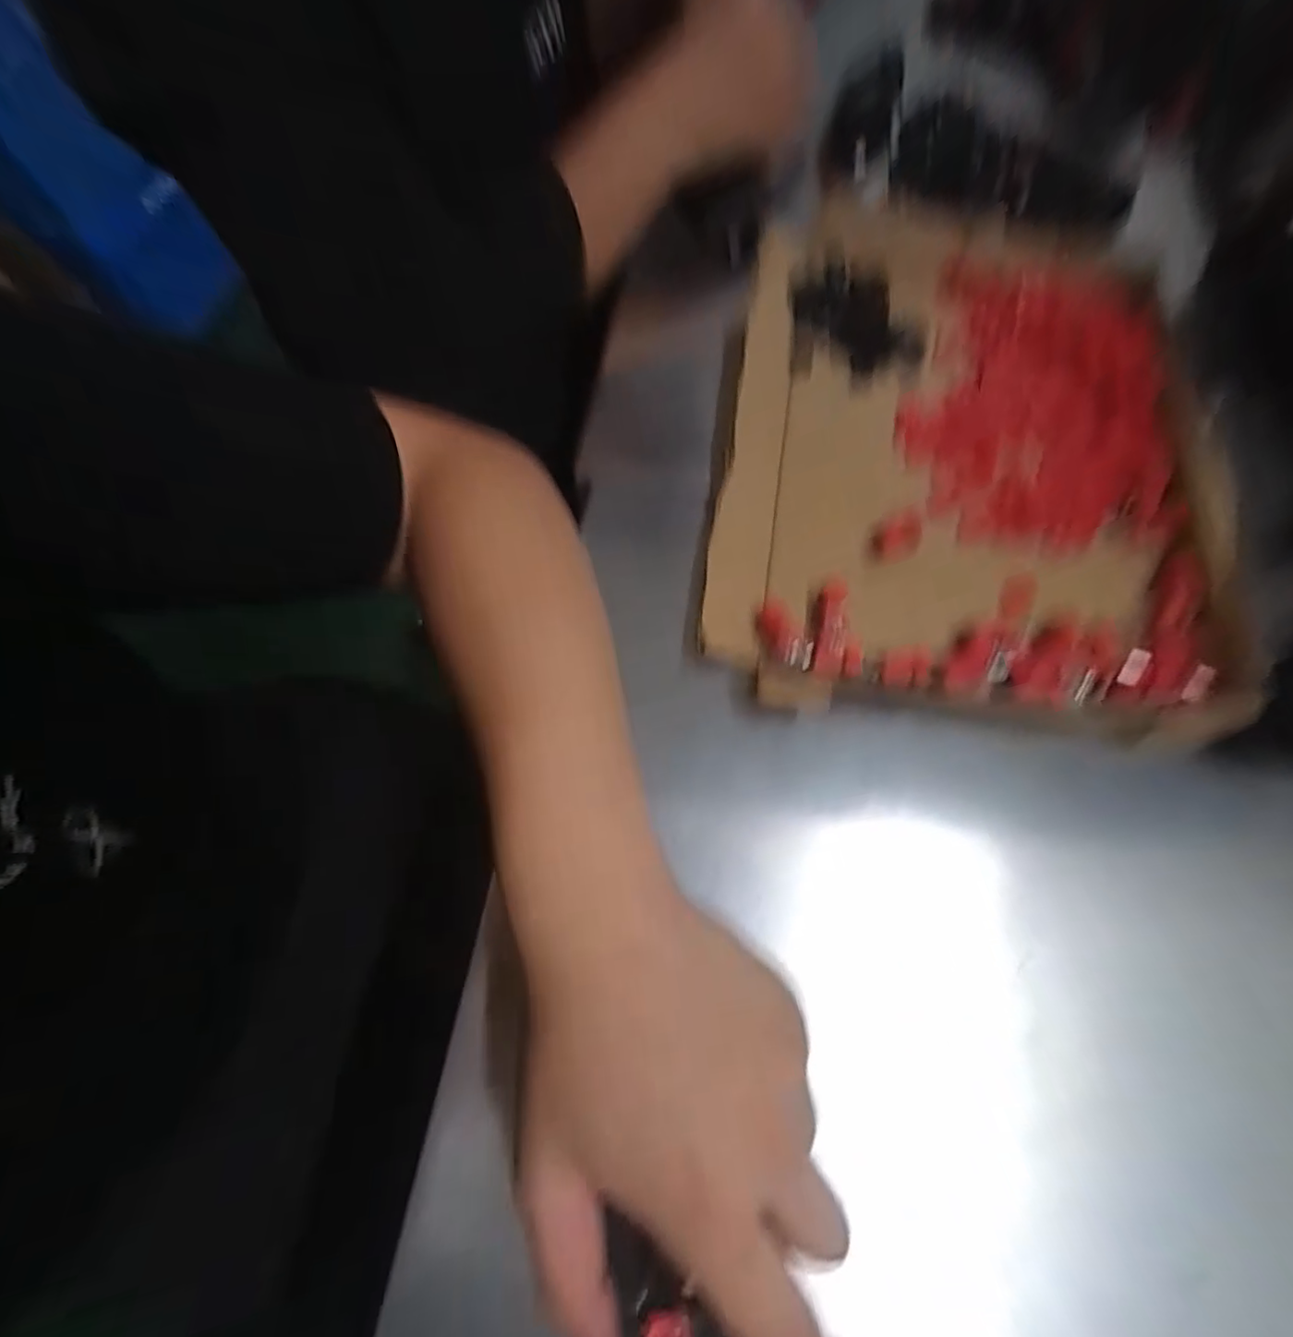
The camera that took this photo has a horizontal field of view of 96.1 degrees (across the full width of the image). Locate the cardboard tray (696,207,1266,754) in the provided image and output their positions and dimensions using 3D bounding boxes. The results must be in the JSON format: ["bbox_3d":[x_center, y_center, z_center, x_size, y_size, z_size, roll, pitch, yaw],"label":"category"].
[{"bbox_3d":[0.180,-0.140,0.332,0.254,0.033,0.351,10,68,4],"label":"cardboard tray"}]

